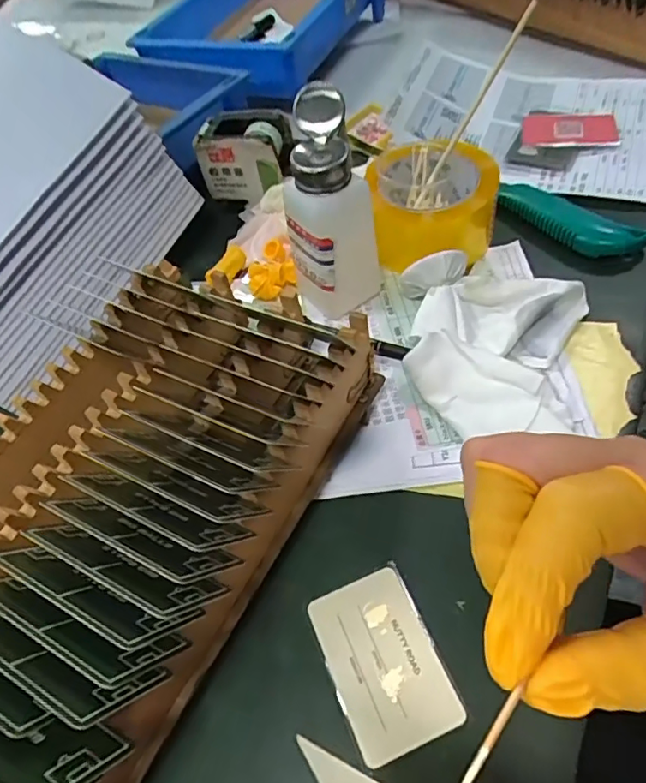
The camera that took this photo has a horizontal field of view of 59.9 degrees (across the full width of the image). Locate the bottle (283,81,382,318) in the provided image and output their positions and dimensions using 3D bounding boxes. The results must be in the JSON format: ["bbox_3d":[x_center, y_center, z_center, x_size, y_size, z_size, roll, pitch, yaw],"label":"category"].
[{"bbox_3d":[0.005,-0.128,0.400,0.053,0.143,0.063,27,62,27],"label":"bottle"}]

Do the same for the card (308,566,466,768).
[{"bbox_3d":[0.030,0.141,0.296,0.053,0.004,0.083,-22,54,-8],"label":"card"}]

